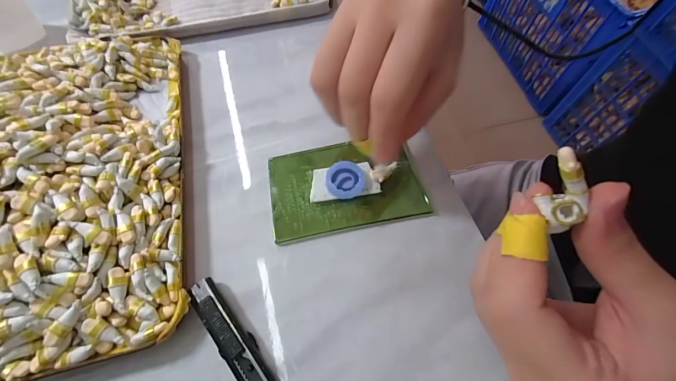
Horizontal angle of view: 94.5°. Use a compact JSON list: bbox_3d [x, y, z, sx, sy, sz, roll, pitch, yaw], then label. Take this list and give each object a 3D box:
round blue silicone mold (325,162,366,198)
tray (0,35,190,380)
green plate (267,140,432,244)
[{"bbox_3d":[0.005,-0.007,0.213,0.026,0.007,0.027,1,62,-2],"label":"round blue silicone mold"},{"bbox_3d":[-0.203,-0.012,0.197,0.196,0.039,0.242,-12,63,-8],"label":"tray"},{"bbox_3d":[0.006,-0.006,0.216,0.104,0.005,0.065,-10,63,-7],"label":"green plate"}]

